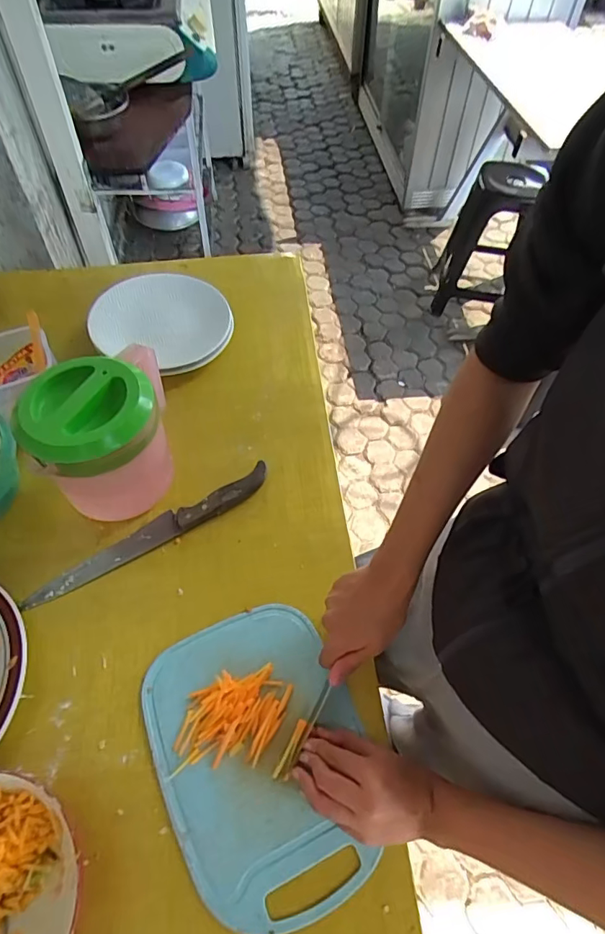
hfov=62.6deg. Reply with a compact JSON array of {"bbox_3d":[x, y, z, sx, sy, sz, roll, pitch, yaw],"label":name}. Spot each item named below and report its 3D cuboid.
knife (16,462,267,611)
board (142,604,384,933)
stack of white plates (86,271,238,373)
[{"bbox_3d":[-0.172,0.075,0.576,0.298,0.018,0.036,-26,60,-19],"label":"knife"},{"bbox_3d":[-0.036,0.258,0.456,0.179,0.016,0.245,-23,59,-17],"label":"board"},{"bbox_3d":[-0.209,-0.228,0.768,0.210,0.026,0.183,24,58,14],"label":"stack of white plates"}]

